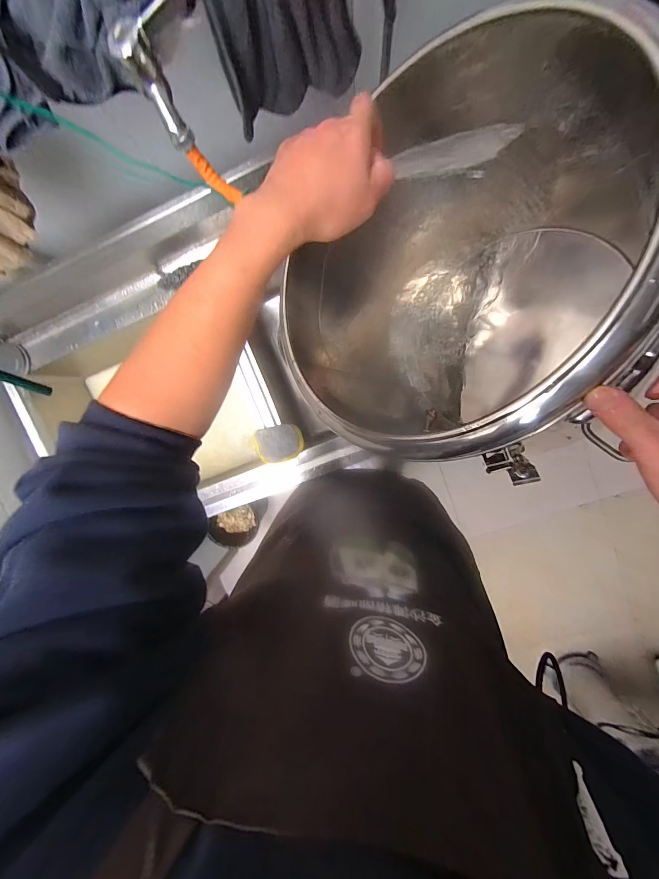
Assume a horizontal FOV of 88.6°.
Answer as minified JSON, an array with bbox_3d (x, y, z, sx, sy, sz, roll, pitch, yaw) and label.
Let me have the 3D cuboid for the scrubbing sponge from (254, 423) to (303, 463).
[{"bbox_3d":[-0.115,0.010,0.773,0.109,0.027,0.081,-12,97,6],"label":"scrubbing sponge"}]

